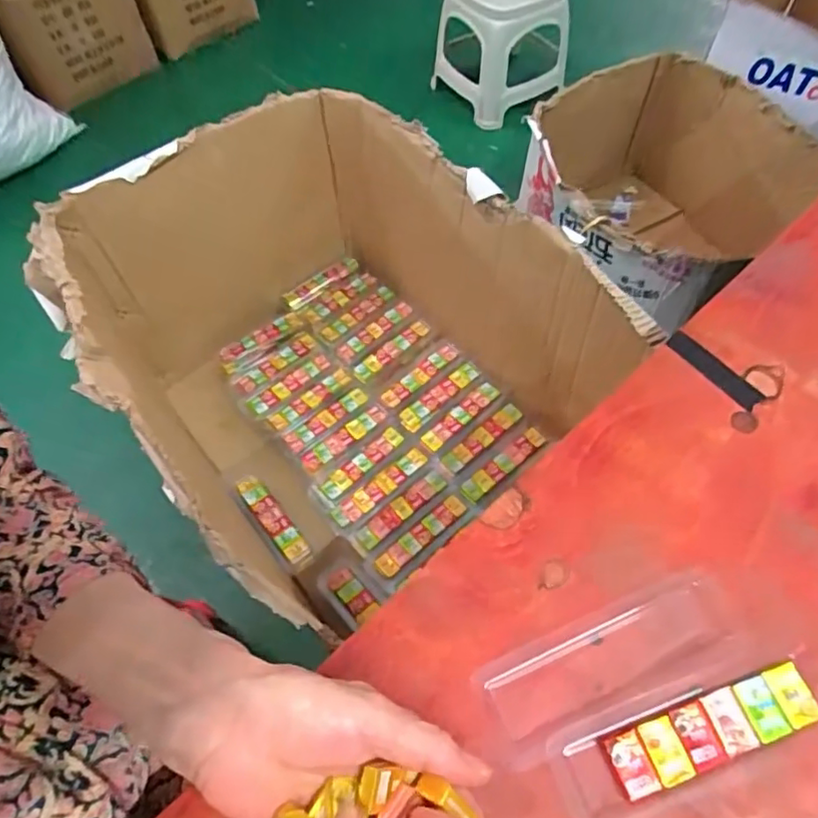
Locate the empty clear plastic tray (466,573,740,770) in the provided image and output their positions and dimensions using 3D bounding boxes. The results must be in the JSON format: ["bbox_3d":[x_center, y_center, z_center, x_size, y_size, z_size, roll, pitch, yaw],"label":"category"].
[{"bbox_3d":[0.093,0.128,0.288,0.119,0.005,0.044,-20,60,-9],"label":"empty clear plastic tray"}]

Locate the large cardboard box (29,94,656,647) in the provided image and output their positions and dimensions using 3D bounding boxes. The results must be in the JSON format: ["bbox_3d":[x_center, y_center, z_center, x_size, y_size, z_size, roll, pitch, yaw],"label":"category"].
[{"bbox_3d":[-0.087,-0.056,0.660,0.417,0.303,0.490,-31,62,-15],"label":"large cardboard box"}]

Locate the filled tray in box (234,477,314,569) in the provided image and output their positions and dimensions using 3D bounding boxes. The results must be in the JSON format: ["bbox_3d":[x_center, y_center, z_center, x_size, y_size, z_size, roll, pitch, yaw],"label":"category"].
[{"bbox_3d":[-0.157,0.137,0.695,0.031,0.037,0.131,-37,64,-18],"label":"filled tray in box"}]

